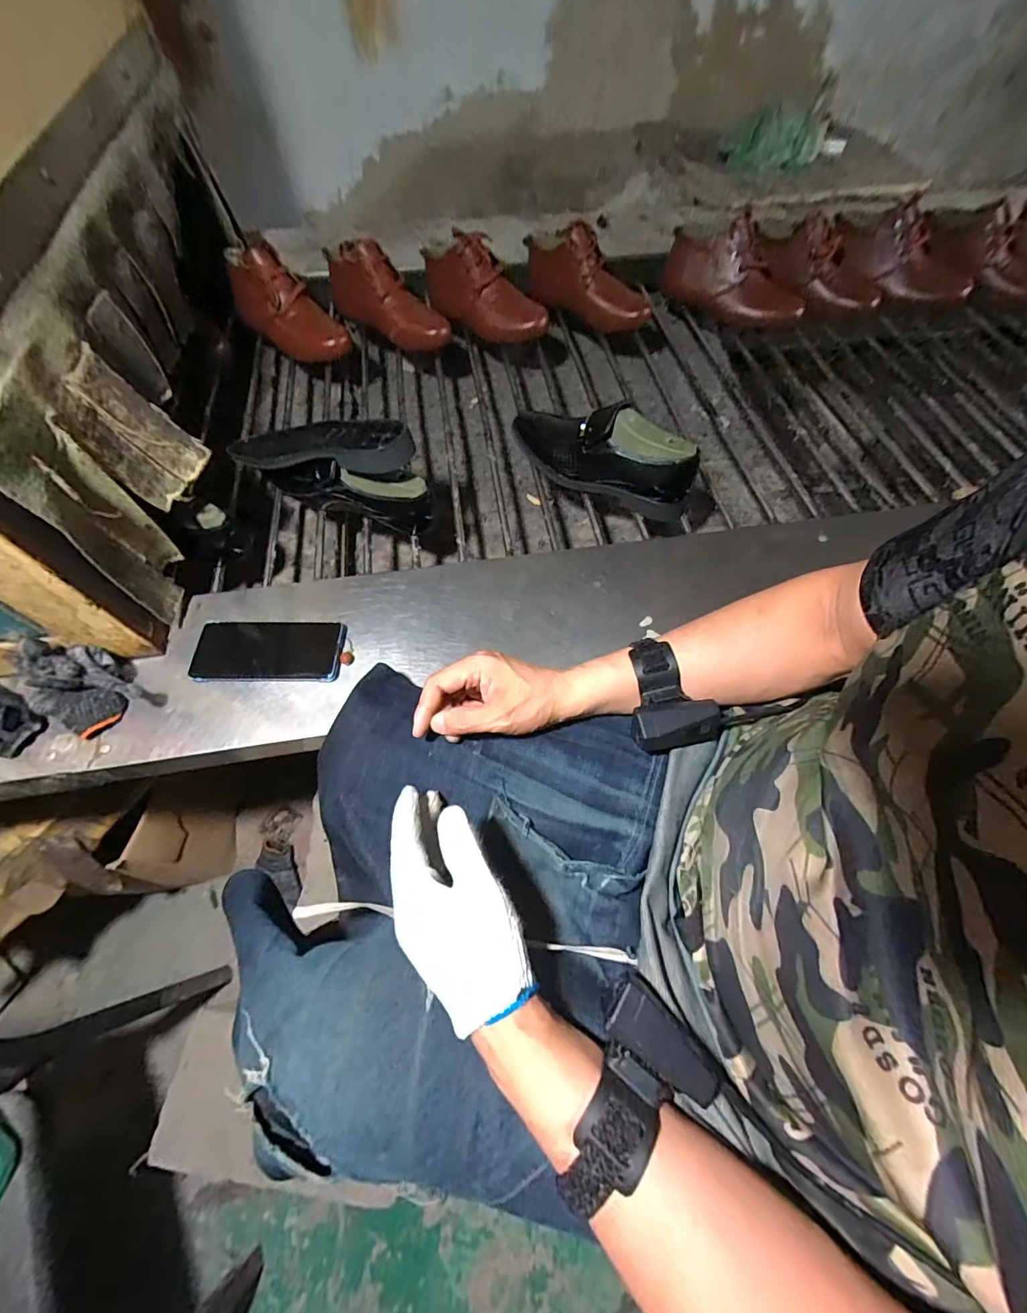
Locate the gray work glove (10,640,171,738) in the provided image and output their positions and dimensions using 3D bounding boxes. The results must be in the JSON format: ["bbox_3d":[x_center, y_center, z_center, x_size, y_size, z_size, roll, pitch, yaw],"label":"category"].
[{"bbox_3d":[-0.447,0.028,0.480,0.126,0.085,0.083,24,66,14],"label":"gray work glove"}]

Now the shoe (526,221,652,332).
[{"bbox_3d":[0.142,-0.714,0.895,0.244,0.111,0.121,14,61,-21],"label":"shoe"}]

